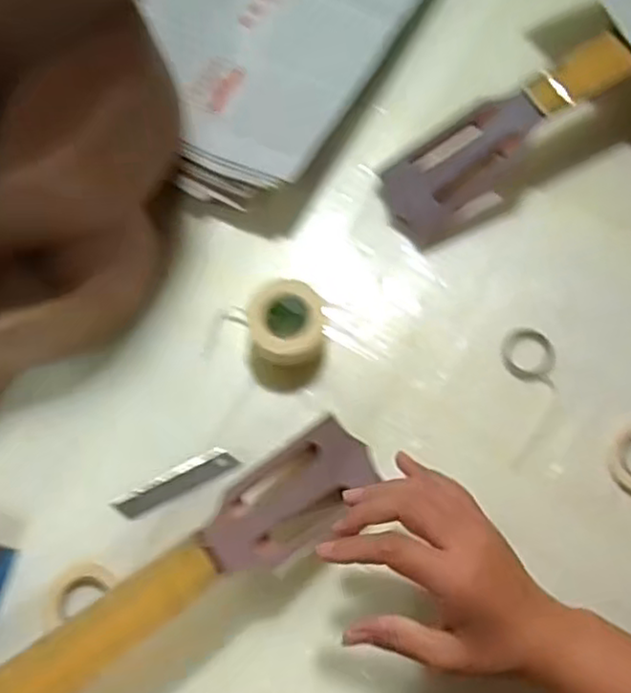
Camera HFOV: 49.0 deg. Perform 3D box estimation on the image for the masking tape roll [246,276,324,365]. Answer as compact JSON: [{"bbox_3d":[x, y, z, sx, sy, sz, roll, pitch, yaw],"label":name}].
[{"bbox_3d":[-0.021,-0.016,0.500,0.052,0.042,0.055,0,72,1],"label":"masking tape roll"}]

